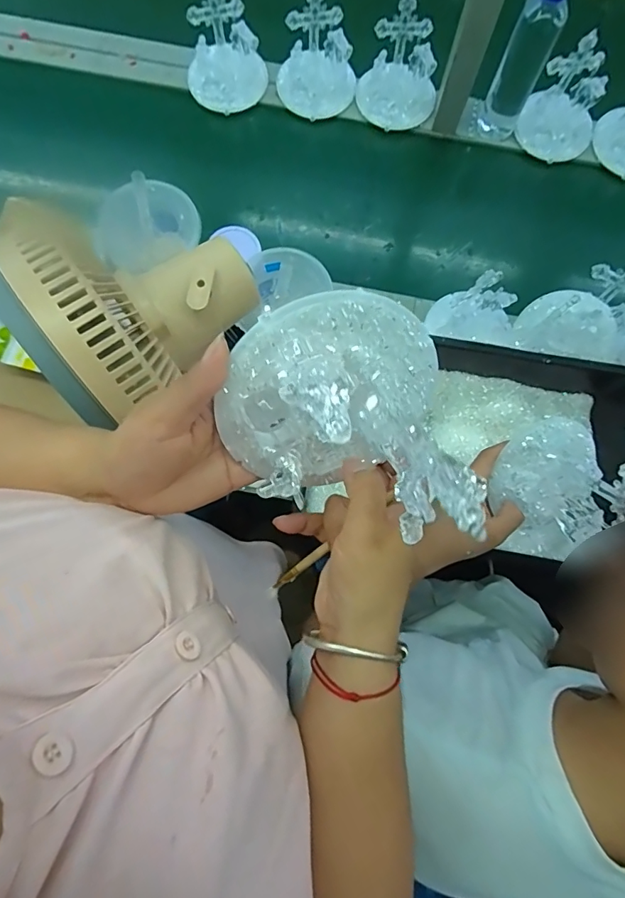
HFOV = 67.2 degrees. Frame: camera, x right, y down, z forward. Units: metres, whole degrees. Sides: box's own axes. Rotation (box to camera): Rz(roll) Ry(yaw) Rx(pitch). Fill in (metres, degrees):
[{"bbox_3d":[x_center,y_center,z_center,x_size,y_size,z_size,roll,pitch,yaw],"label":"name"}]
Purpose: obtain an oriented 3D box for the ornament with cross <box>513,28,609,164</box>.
[{"bbox_3d":[0.400,-0.536,0.733,0.116,0.114,0.097,33,79,5],"label":"ornament with cross"}]

